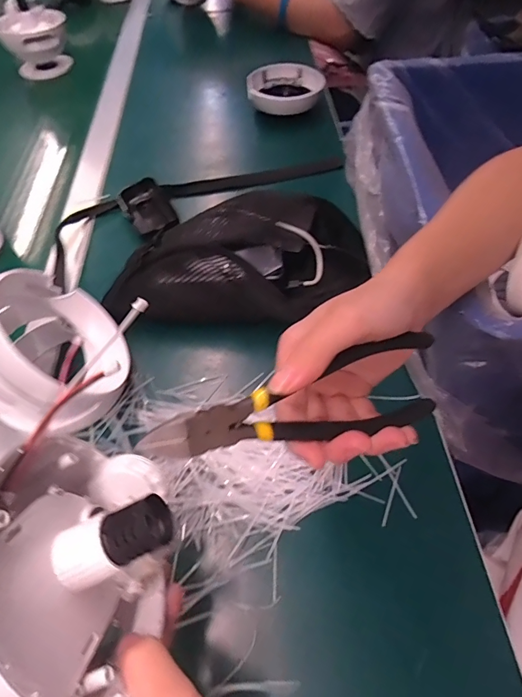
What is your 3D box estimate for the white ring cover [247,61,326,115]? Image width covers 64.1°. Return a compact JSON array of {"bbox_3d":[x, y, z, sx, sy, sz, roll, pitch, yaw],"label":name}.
[{"bbox_3d":[0.038,-0.405,0.650,0.119,0.032,0.119,3,56,4],"label":"white ring cover"}]

